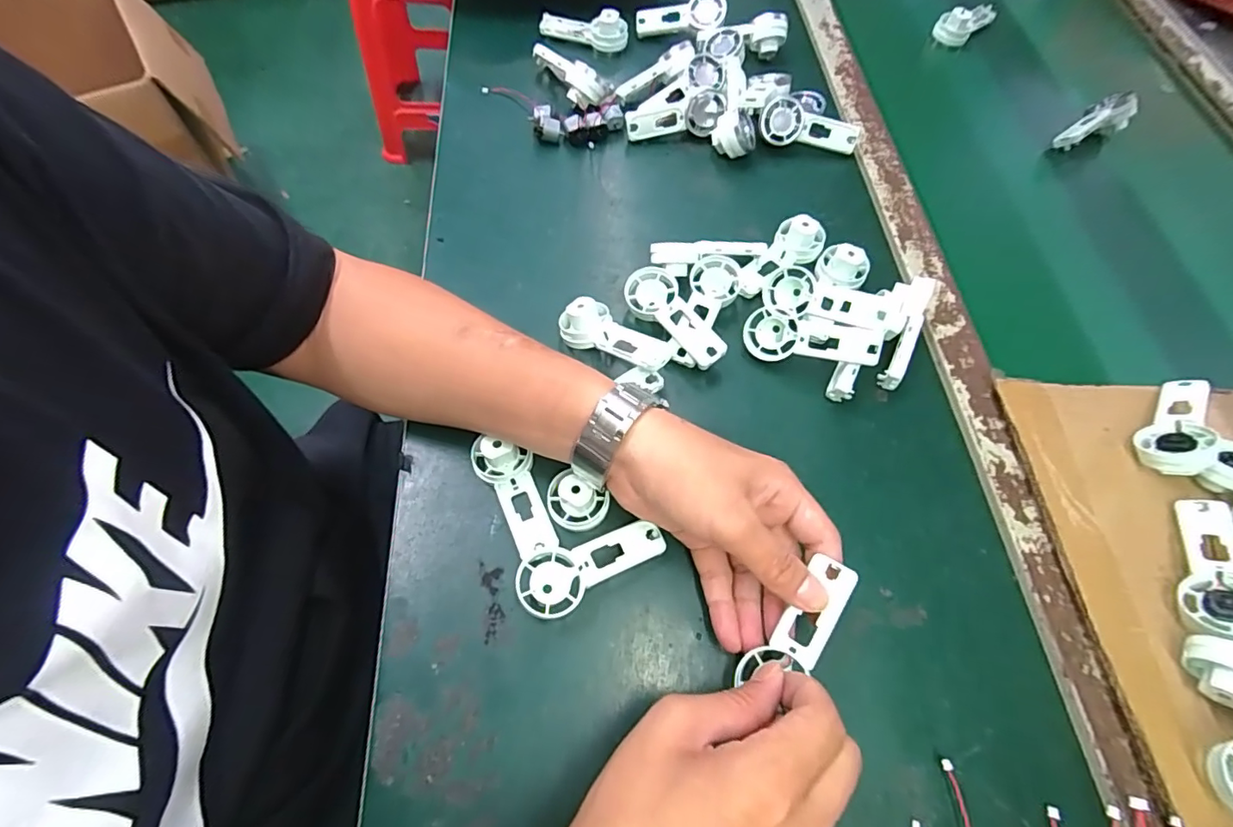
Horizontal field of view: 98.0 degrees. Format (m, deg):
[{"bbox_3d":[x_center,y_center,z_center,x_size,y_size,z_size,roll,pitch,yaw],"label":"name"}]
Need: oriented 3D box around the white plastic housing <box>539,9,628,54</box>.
[{"bbox_3d":[-0.037,-0.411,0.570,0.096,0.035,0.027,17,64,6],"label":"white plastic housing"}]

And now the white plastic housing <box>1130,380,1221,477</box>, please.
[{"bbox_3d":[0.400,0.008,0.377,0.092,0.026,0.037,-40,71,-20],"label":"white plastic housing"}]

